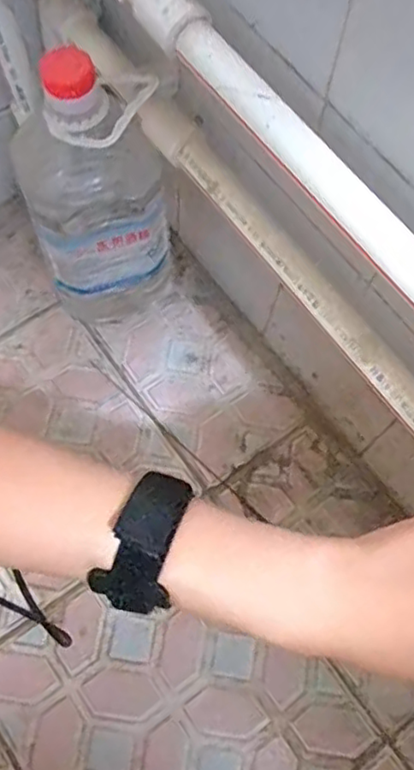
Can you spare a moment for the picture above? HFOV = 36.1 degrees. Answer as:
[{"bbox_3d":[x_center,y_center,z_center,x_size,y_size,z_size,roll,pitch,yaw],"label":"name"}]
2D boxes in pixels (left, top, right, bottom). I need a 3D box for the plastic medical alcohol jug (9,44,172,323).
[{"bbox_3d":[-0.096,-0.158,0.545,0.112,0.262,0.097,-14,70,-7],"label":"plastic medical alcohol jug"}]

